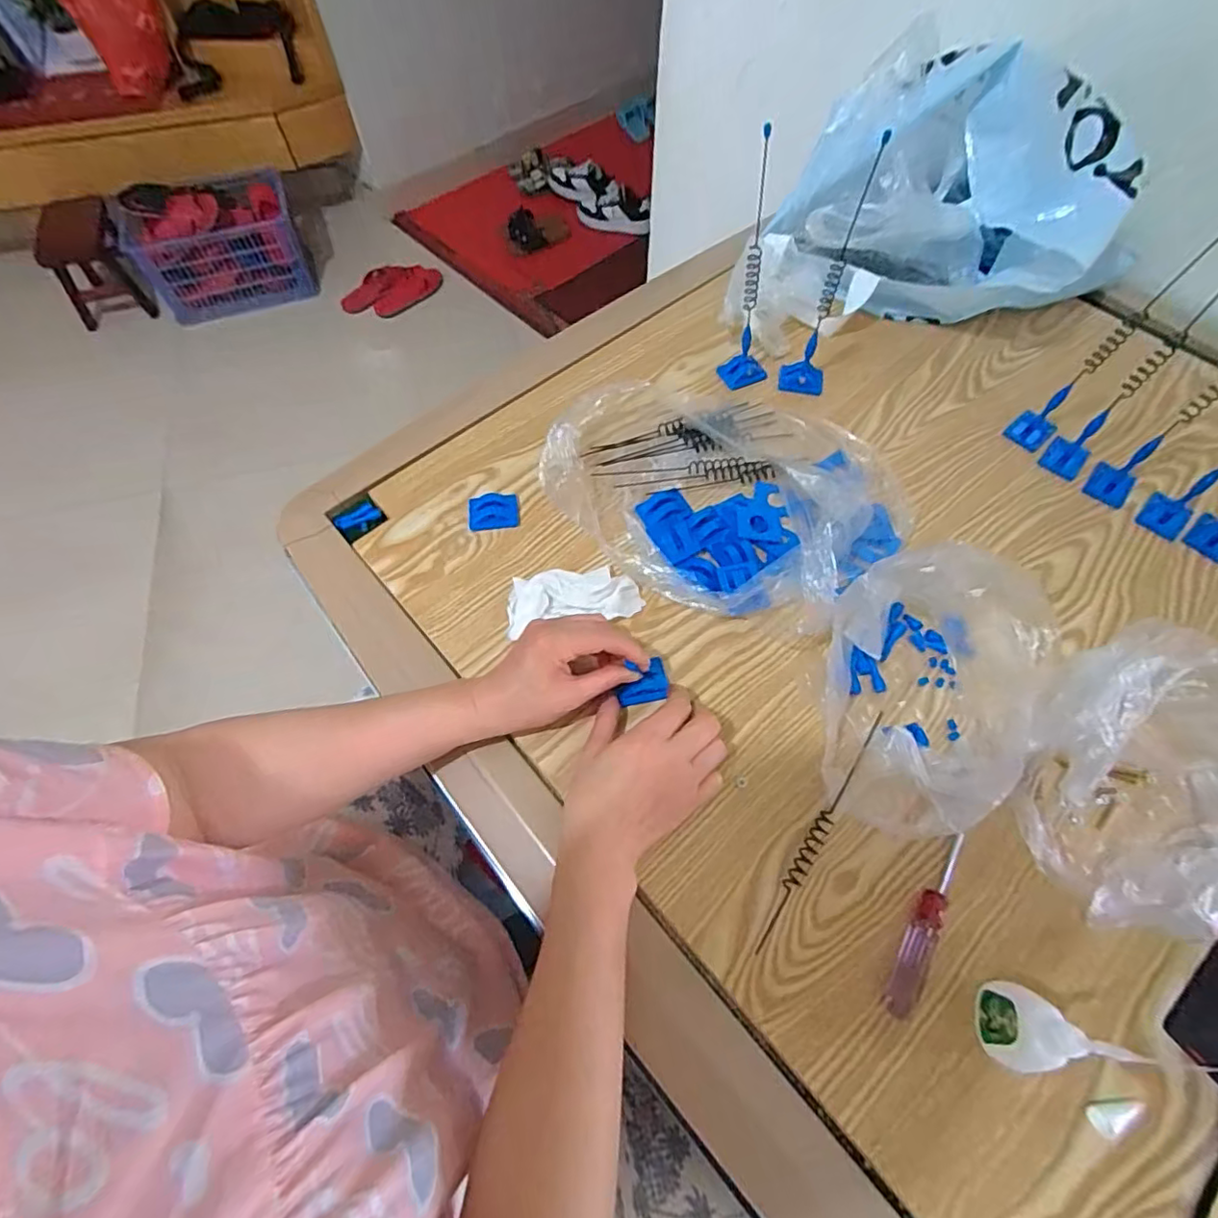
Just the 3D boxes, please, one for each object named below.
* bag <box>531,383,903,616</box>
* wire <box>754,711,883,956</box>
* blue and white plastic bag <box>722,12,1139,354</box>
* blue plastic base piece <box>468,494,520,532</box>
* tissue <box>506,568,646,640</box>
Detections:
[{"bbox_3d":[0.109,-0.128,0.516,0.257,0.087,0.291,-41,69,-19],"label":"bag"},{"bbox_3d":[0.150,0.148,0.410,0.013,0.009,0.187,32,67,17],"label":"wire"},{"bbox_3d":[0.334,-0.421,0.614,0.429,0.177,0.203,-6,62,-2],"label":"blue and white plastic bag"},{"bbox_3d":[-0.105,-0.089,0.538,0.043,0.013,0.036,-8,62,-3],"label":"blue plastic base piece"},{"bbox_3d":[-0.030,-0.011,0.494,0.110,0.019,0.051,-10,62,-5],"label":"tissue"}]

